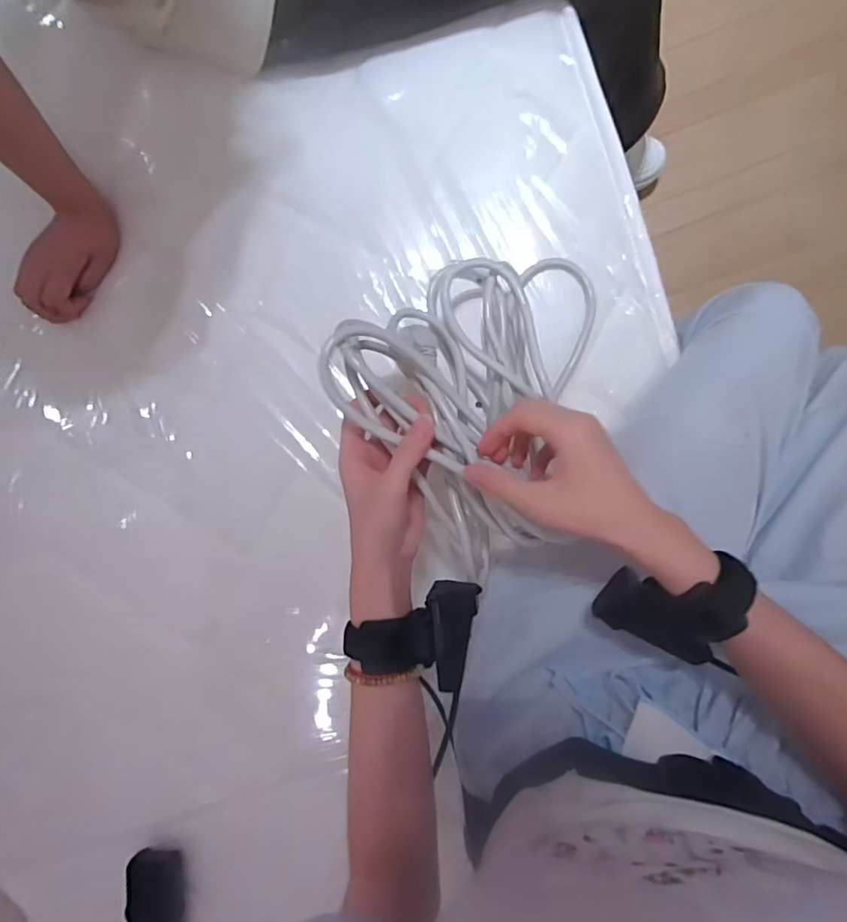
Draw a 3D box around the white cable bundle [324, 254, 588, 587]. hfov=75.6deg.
[{"bbox_3d":[0.033,-0.050,0.433,0.181,0.154,0.261,11,93,7],"label":"white cable bundle"}]

